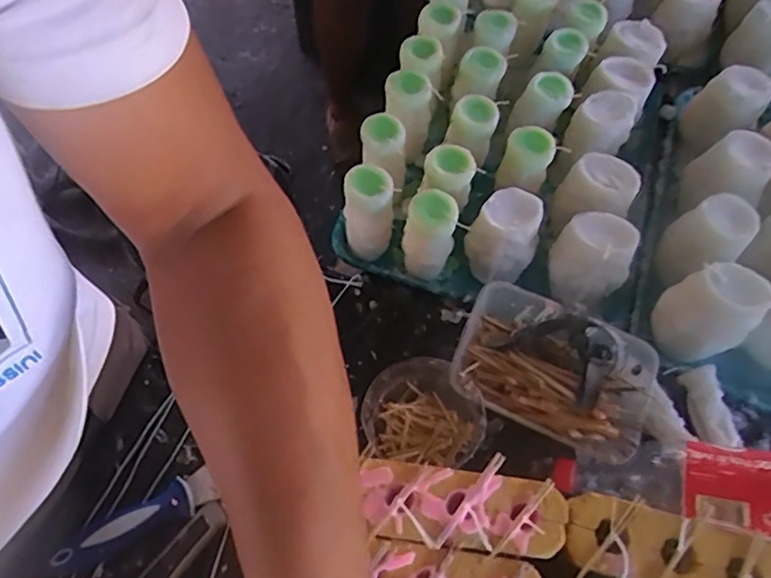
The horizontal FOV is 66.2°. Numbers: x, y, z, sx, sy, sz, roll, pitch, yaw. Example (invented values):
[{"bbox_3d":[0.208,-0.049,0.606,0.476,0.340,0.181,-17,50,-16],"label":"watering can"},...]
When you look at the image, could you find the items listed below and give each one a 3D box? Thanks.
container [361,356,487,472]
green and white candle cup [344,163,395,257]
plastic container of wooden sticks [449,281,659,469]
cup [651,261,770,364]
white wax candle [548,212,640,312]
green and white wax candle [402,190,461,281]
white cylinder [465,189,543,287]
[{"bbox_3d":[0.031,0.116,0.537,0.097,0.040,0.102,1,63,-1],"label":"container"},{"bbox_3d":[-0.018,-0.082,0.663,0.053,0.112,0.055,1,63,-1],"label":"green and white candle cup"},{"bbox_3d":[0.152,0.078,0.544,0.174,0.055,0.119,25,65,11],"label":"plastic container of wooden sticks"},{"bbox_3d":[0.327,0.025,0.599,0.074,0.095,0.069,1,63,-1],"label":"cup"},{"bbox_3d":[0.225,-0.029,0.650,0.059,0.111,0.073,-22,66,-12],"label":"white wax candle"},{"bbox_3d":[0.048,-0.054,0.654,0.054,0.115,0.055,1,63,-1],"label":"green and white wax candle"},{"bbox_3d":[0.135,-0.056,0.661,0.069,0.094,0.072,38,69,16],"label":"white cylinder"}]

